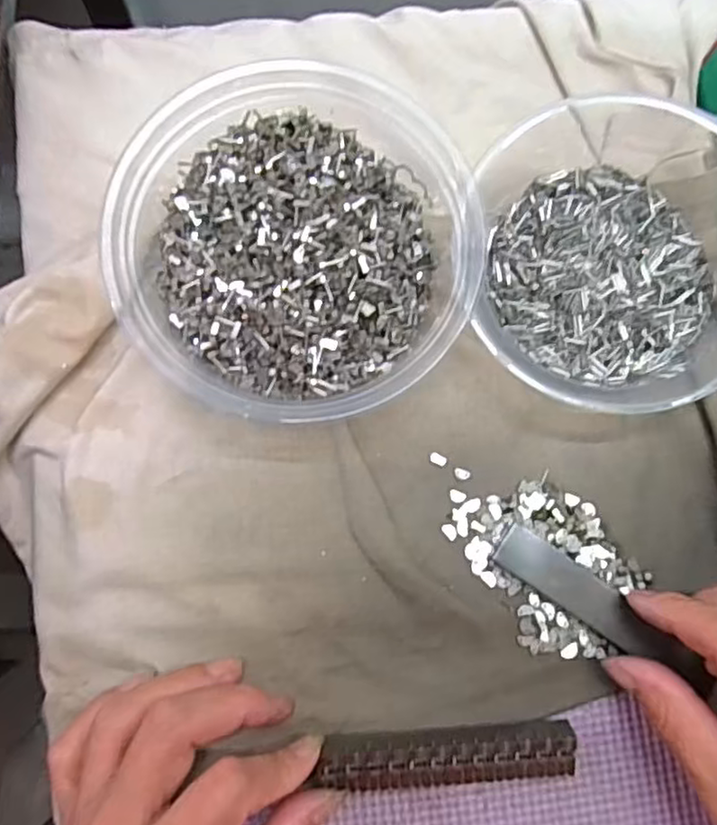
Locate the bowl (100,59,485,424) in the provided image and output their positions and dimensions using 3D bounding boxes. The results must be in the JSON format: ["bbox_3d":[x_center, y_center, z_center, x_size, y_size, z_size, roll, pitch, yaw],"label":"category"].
[{"bbox_3d":[-0.023,-0.063,0.257,0.132,0.036,0.128,1,85,-7],"label":"bowl"}]

